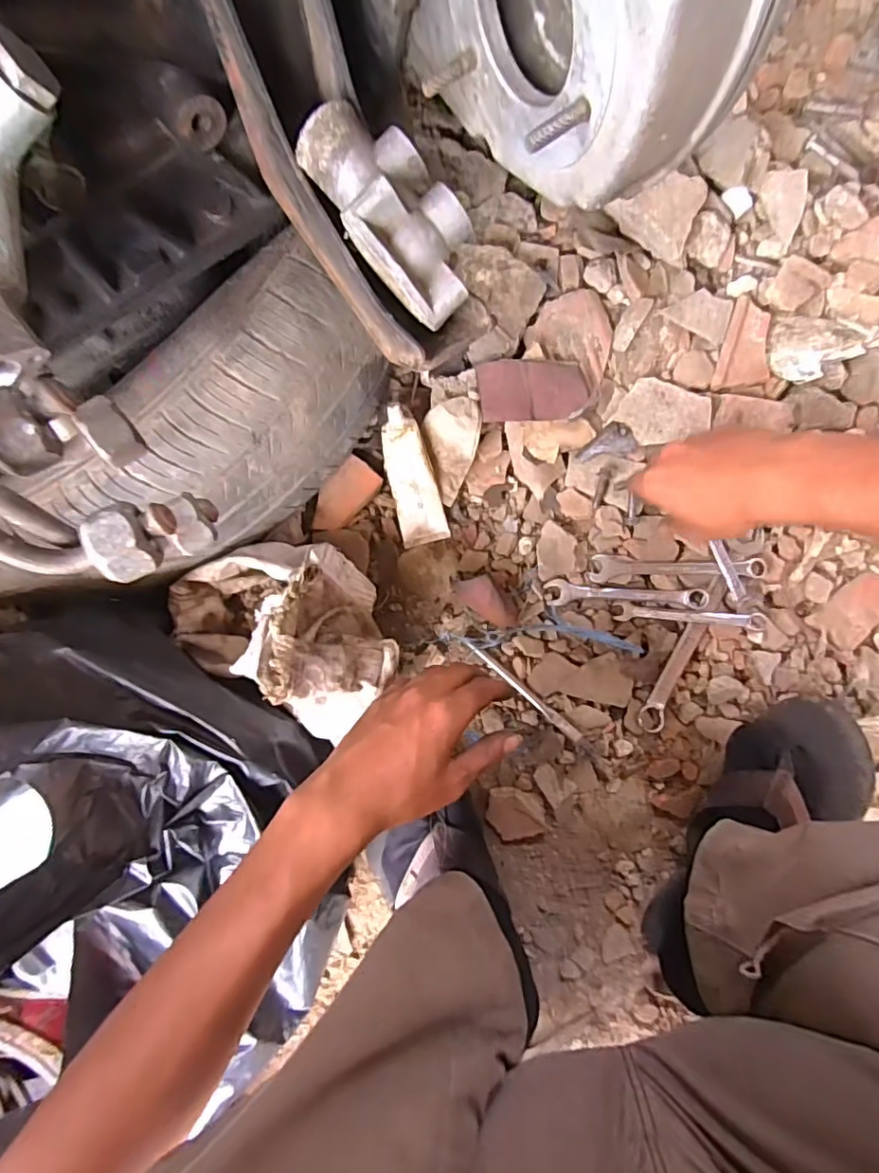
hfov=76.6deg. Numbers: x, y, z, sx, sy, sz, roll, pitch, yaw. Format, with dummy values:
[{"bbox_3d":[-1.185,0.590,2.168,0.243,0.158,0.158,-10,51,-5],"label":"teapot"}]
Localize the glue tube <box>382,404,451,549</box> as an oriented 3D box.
[{"bbox_3d":[-0.025,-0.102,0.523,0.044,0.024,0.127,-12,112,5],"label":"glue tube"}]

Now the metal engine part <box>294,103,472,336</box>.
[{"bbox_3d":[-0.027,-0.209,0.308,0.060,0.033,0.117,-42,86,3],"label":"metal engine part"}]

